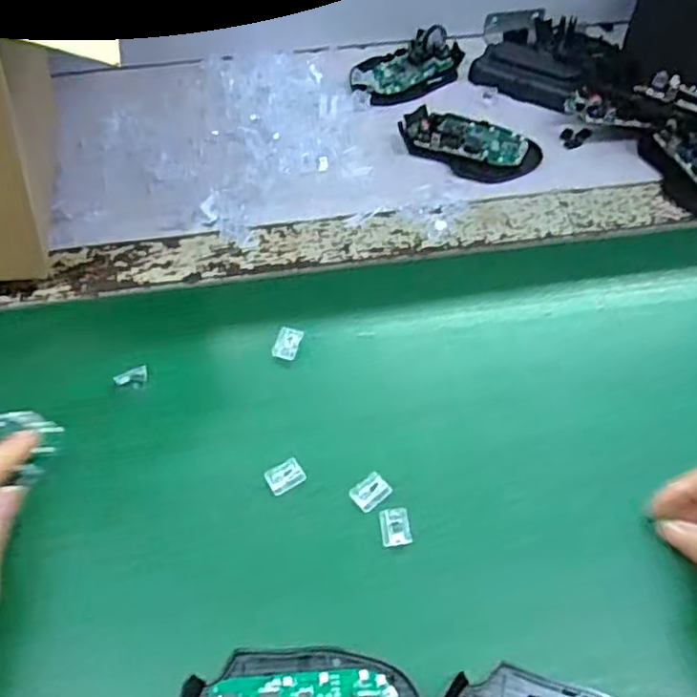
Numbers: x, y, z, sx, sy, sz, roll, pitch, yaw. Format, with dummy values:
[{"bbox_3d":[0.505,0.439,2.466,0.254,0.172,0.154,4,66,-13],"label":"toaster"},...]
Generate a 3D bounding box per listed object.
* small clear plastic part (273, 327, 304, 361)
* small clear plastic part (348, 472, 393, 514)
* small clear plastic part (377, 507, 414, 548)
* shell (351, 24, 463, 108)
[{"bbox_3d":[-0.040,-0.003,0.435,0.016,0.005,0.021,19,84,12],"label":"small clear plastic part"},{"bbox_3d":[0.013,0.081,0.372,0.022,0.004,0.016,-33,62,-20],"label":"small clear plastic part"},{"bbox_3d":[0.026,0.098,0.360,0.016,0.004,0.020,-7,56,-4],"label":"small clear plastic part"},{"bbox_3d":[0.058,-0.268,0.609,0.115,0.021,0.063,-30,61,-18],"label":"shell"}]

